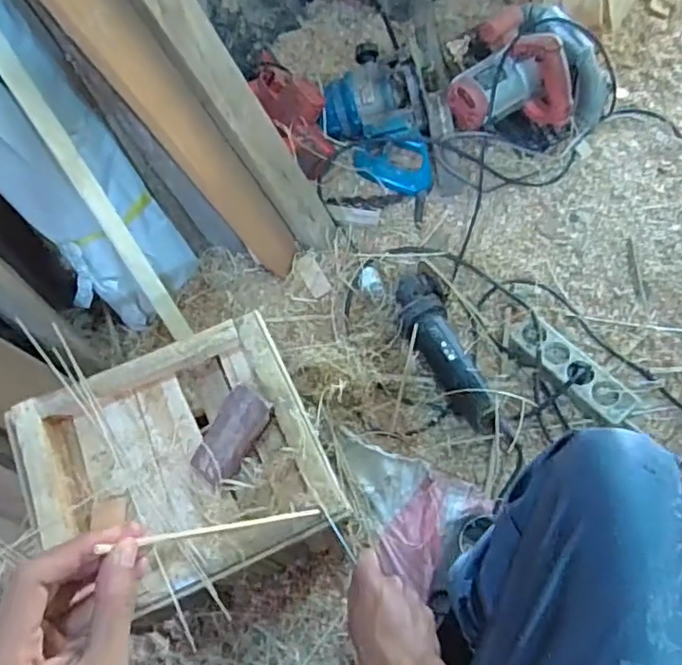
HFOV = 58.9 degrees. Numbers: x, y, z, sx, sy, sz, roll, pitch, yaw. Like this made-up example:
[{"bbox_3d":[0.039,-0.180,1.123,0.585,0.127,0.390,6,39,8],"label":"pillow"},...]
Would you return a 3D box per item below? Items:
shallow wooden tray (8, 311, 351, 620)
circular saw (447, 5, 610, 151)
[{"bbox_3d":[-0.172,0.141,0.640,0.292,0.062,0.252,-24,62,-8],"label":"shallow wooden tray"},{"bbox_3d":[0.320,-0.405,1.041,0.218,0.210,0.189,-39,65,-16],"label":"circular saw"}]

